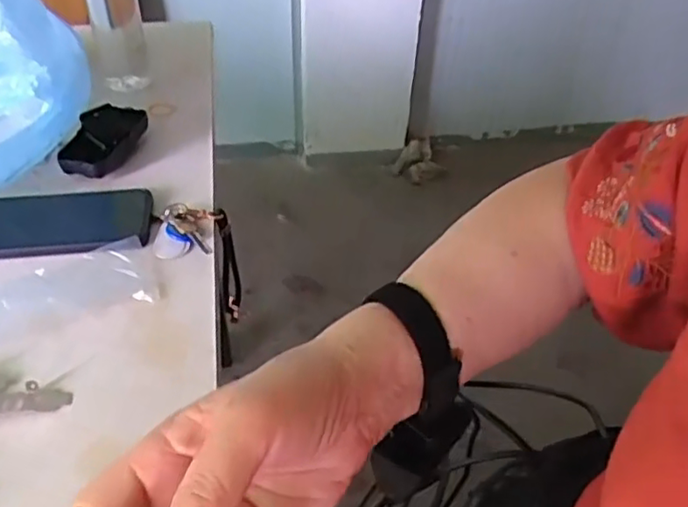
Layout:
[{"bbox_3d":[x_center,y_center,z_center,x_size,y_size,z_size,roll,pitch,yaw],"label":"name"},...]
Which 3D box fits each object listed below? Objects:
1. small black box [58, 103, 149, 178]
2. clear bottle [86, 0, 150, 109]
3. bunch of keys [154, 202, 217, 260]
[{"bbox_3d":[-0.243,-0.117,0.620,0.055,0.037,0.110,9,41,7],"label":"small black box"},{"bbox_3d":[-0.259,-0.275,0.678,0.065,0.210,0.059,-14,43,-17],"label":"clear bottle"},{"bbox_3d":[-0.139,-0.021,0.534,0.049,0.015,0.058,1,41,-2],"label":"bunch of keys"}]

